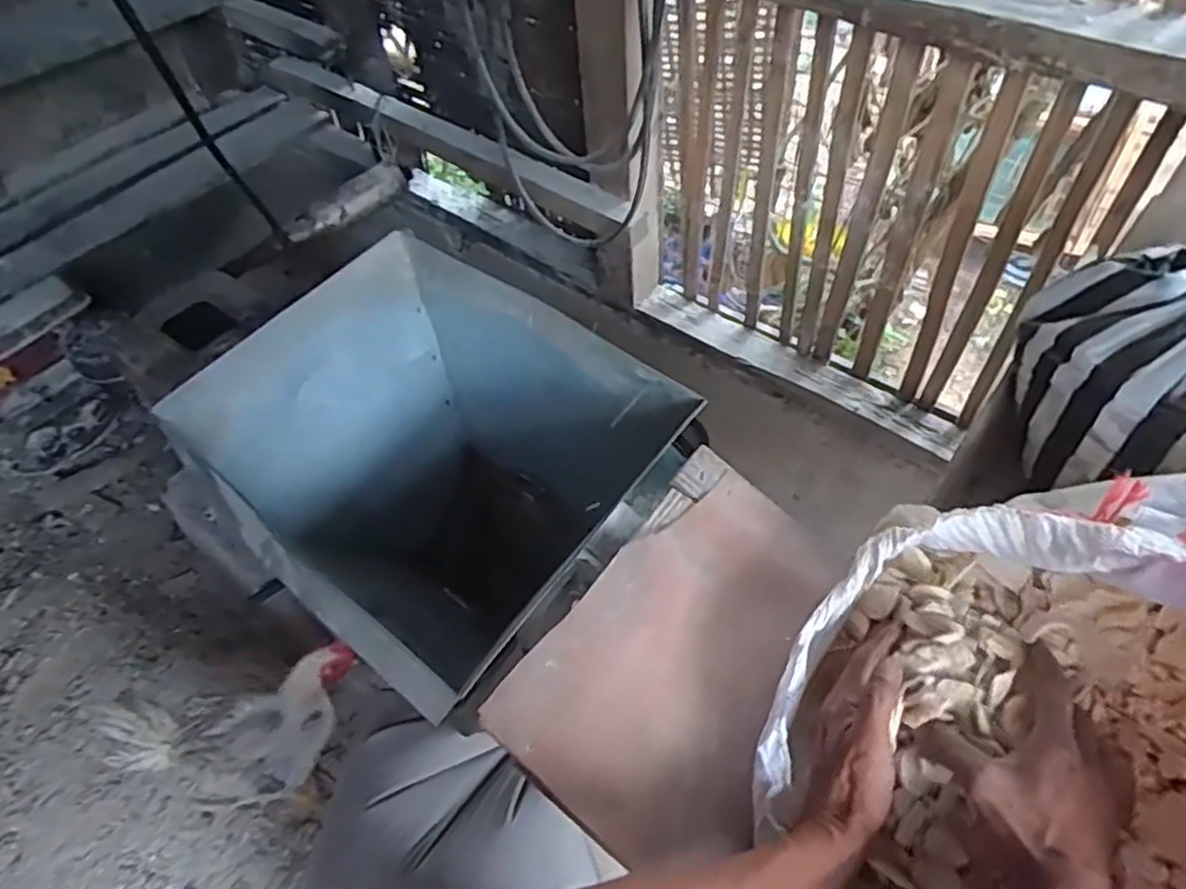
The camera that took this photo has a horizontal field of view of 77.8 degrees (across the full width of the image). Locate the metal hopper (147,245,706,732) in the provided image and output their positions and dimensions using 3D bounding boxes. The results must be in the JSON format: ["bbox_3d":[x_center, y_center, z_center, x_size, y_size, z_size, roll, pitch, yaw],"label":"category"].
[{"bbox_3d":[-0.110,0.051,0.555,0.261,0.244,0.238,33,62,24],"label":"metal hopper"}]

